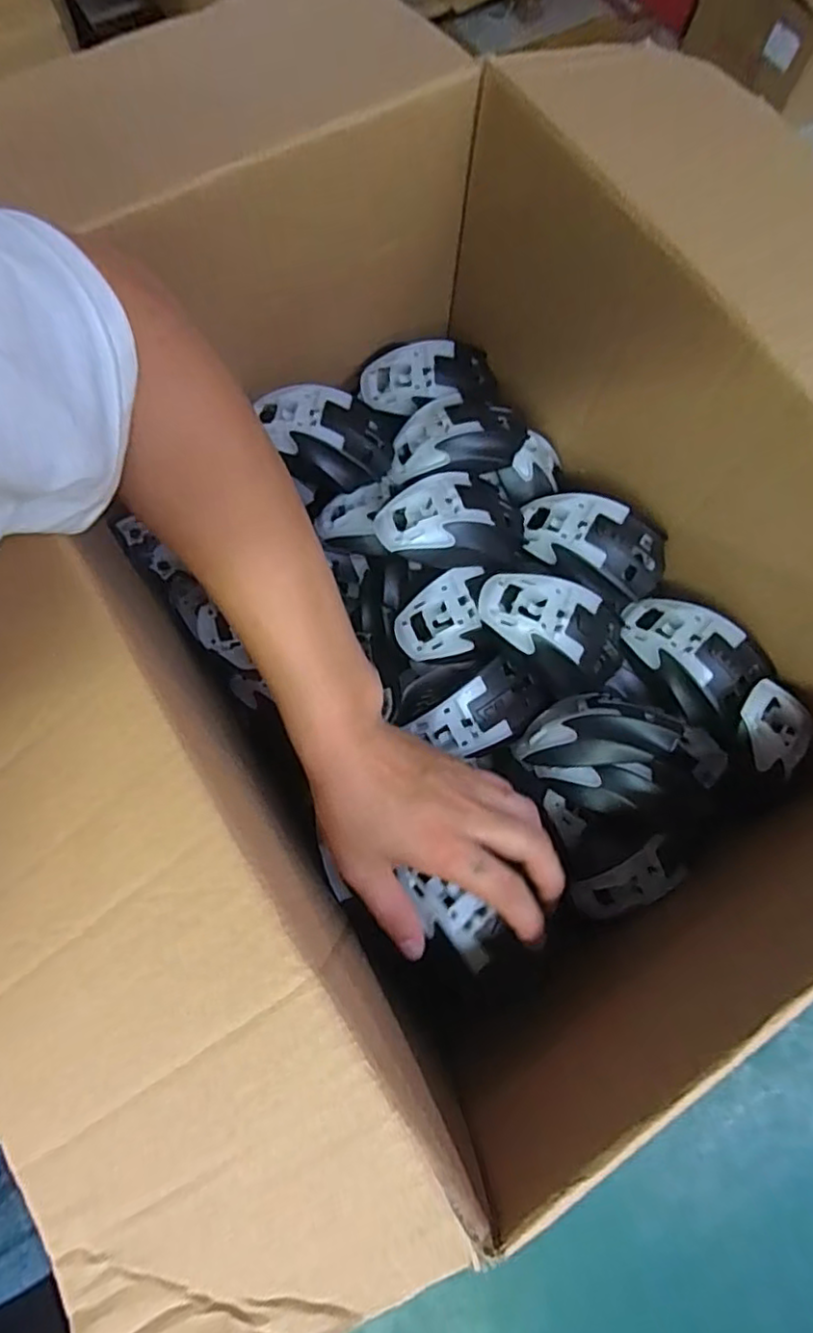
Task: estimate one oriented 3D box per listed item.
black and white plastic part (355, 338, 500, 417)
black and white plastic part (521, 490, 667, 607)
[{"bbox_3d":[0.019,-0.244,0.544,0.120,0.041,0.071,-13,76,-3],"label":"black and white plastic part"},{"bbox_3d":[0.141,-0.094,0.483,0.108,0.032,0.067,23,77,6],"label":"black and white plastic part"}]

